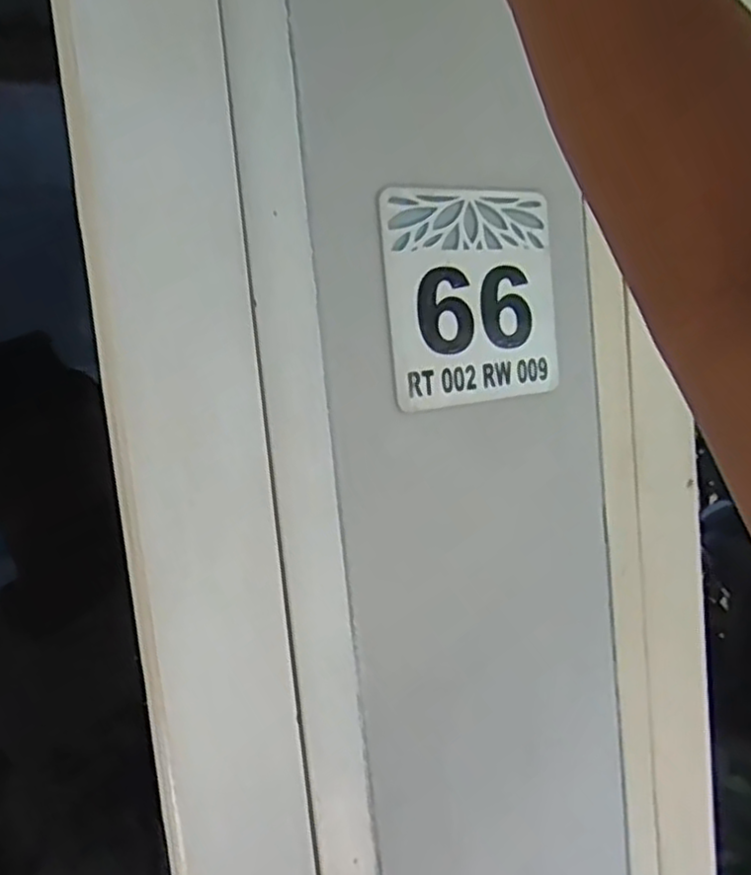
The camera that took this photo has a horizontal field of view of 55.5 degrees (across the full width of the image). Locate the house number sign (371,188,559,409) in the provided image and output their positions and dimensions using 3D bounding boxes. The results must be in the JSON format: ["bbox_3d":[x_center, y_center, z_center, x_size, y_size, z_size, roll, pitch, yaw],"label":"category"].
[{"bbox_3d":[0.072,-0.101,0.508,0.148,0.151,0.006,-10,8,-30],"label":"house number sign"}]

